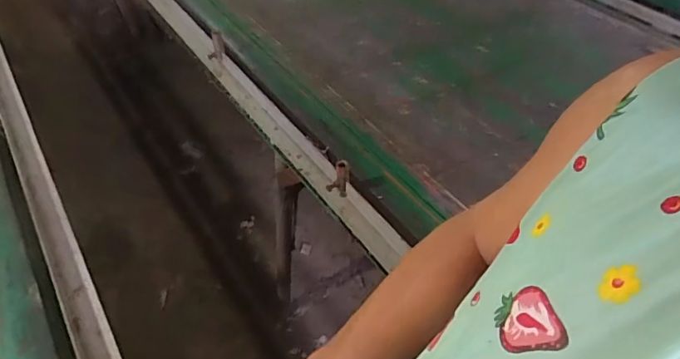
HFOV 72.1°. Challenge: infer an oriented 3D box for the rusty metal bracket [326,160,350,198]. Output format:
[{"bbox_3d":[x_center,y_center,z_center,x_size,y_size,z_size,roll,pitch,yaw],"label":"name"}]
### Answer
[{"bbox_3d":[-0.001,-0.005,0.767,0.034,0.058,0.024,15,44,10],"label":"rusty metal bracket"}]

